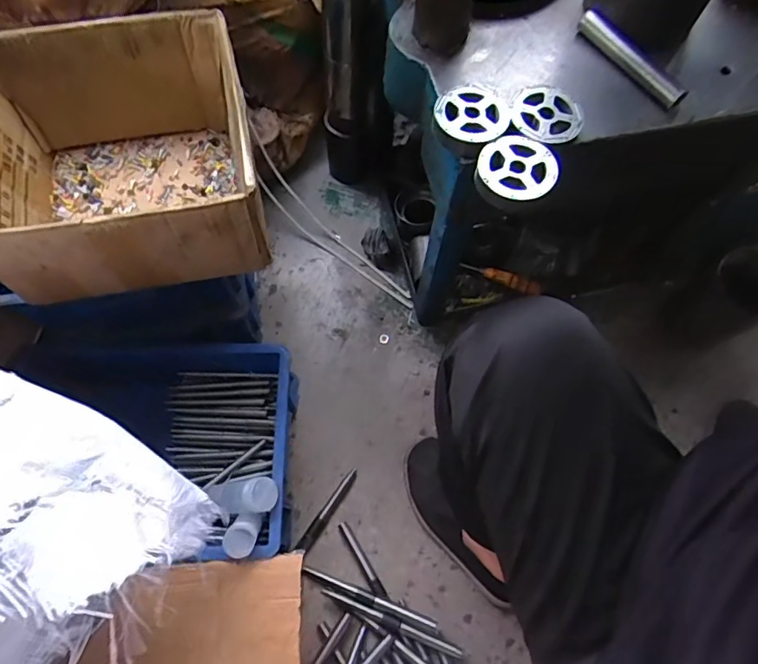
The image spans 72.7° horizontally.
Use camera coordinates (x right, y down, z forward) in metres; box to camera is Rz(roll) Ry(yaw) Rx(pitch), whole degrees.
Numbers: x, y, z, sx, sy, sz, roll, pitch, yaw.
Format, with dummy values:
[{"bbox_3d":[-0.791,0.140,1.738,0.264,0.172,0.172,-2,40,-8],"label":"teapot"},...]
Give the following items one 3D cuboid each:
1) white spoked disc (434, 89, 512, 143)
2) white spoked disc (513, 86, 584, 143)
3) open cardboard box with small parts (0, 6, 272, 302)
[{"bbox_3d":[0.097,-0.226,0.531,0.080,0.015,0.071,-15,71,-5],"label":"white spoked disc"},{"bbox_3d":[0.176,-0.225,0.535,0.072,0.010,0.072,0,70,0],"label":"white spoked disc"},{"bbox_3d":[-0.300,-0.207,0.612,0.296,0.148,0.292,-11,71,-4],"label":"open cardboard box with small parts"}]

